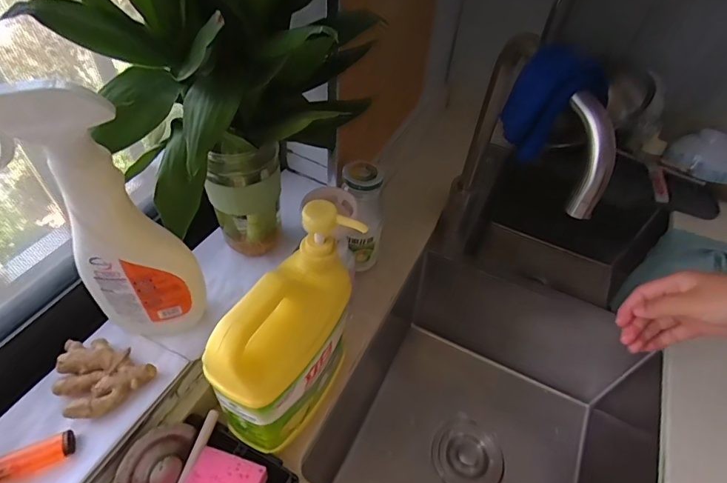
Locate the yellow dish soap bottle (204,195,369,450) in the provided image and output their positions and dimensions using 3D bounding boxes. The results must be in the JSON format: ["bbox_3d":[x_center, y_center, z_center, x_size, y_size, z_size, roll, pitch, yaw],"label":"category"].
[{"bbox_3d":[-0.064,0.090,0.388,0.070,0.205,0.150,27,51,16],"label":"yellow dish soap bottle"}]

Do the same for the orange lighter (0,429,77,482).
[{"bbox_3d":[-0.284,0.182,0.357,0.085,0.008,0.022,-18,53,-20],"label":"orange lighter"}]

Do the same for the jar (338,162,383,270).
[{"bbox_3d":[-0.010,-0.022,0.565,0.059,0.164,0.055,3,49,-4],"label":"jar"}]

